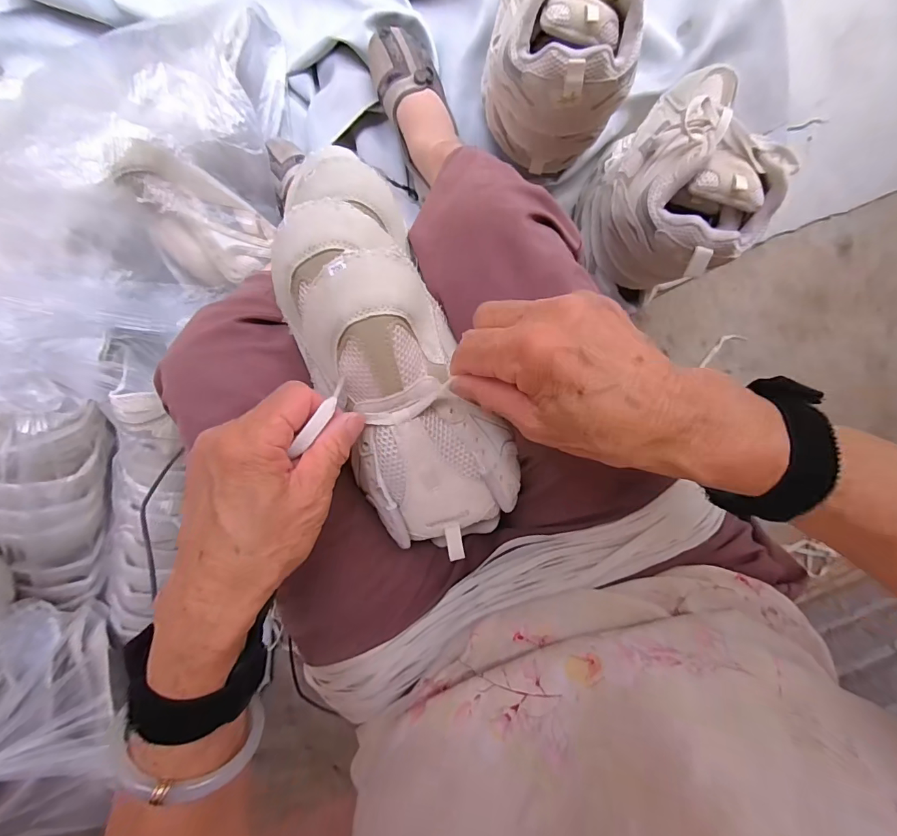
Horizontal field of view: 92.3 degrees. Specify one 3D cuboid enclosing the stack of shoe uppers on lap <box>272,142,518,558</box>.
[{"bbox_3d":[-0.034,-0.033,0.263,0.095,0.075,0.252,-21,103,1],"label":"stack of shoe uppers on lap"}]

